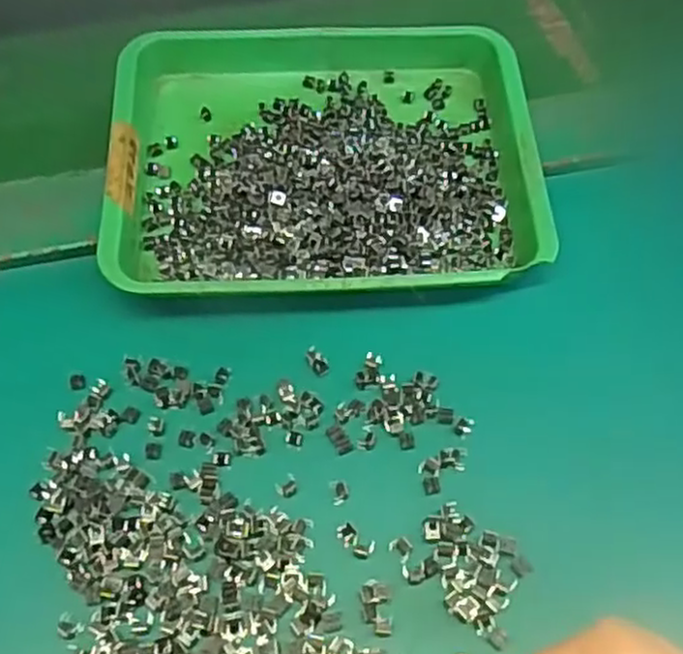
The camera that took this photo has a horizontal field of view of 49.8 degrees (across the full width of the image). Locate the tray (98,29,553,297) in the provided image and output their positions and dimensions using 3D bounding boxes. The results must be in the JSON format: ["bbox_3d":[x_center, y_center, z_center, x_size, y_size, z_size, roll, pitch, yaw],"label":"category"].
[{"bbox_3d":[-0.008,-0.093,0.386,0.211,0.036,0.177,-3,57,-2],"label":"tray"}]

